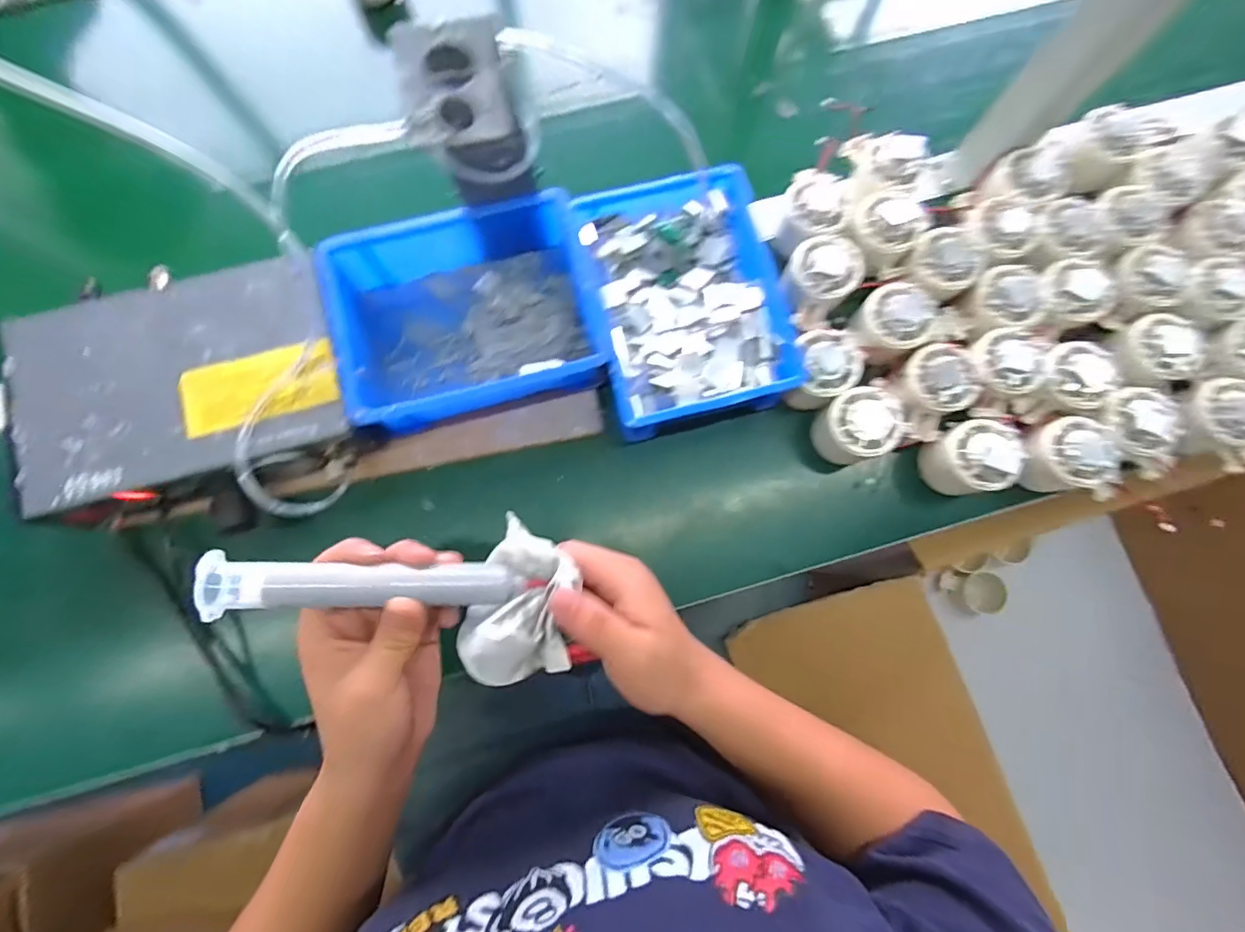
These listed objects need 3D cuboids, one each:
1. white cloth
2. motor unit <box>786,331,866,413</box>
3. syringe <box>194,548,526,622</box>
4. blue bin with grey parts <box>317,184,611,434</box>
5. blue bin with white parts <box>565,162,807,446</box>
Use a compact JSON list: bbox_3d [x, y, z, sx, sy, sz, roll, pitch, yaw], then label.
[{"bbox_3d":[-0.063,0.085,0.329,0.064,0.035,0.098,5,79,0],"label":"white cloth"},{"bbox_3d":[0.170,-0.079,0.443,0.053,0.051,0.056,0,79,-1],"label":"motor unit"},{"bbox_3d":[-0.149,0.071,0.311,0.170,0.025,0.030,4,79,-15],"label":"syringe"},{"bbox_3d":[-0.124,-0.119,0.422,0.189,0.069,0.140,-15,80,-4],"label":"blue bin with grey parts"},{"bbox_3d":[0.052,-0.134,0.440,0.151,0.062,0.196,-11,80,-3],"label":"blue bin with white parts"}]

